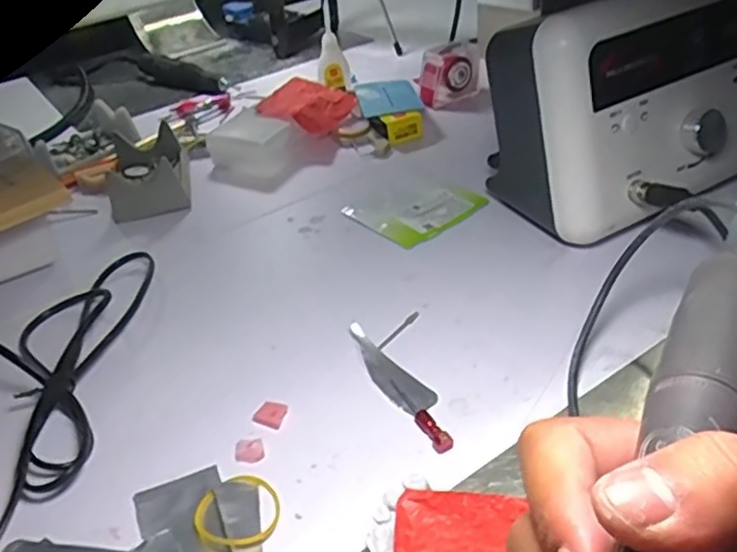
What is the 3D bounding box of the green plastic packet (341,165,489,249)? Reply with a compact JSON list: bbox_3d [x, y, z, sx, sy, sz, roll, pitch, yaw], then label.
[{"bbox_3d":[0.036,-0.058,0.549,0.093,0.006,0.090,-32,44,-30],"label":"green plastic packet"}]

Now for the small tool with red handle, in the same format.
[{"bbox_3d":[0.019,0.059,0.386,0.022,0.009,0.104,-23,40,-21],"label":"small tool with red handle"}]

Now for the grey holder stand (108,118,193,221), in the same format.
[{"bbox_3d":[-0.195,-0.095,0.603,0.062,0.039,0.099,-12,37,-8],"label":"grey holder stand"}]

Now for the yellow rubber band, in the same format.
[{"bbox_3d":[-0.063,0.112,0.327,0.041,0.005,0.043,-4,37,3],"label":"yellow rubber band"}]

